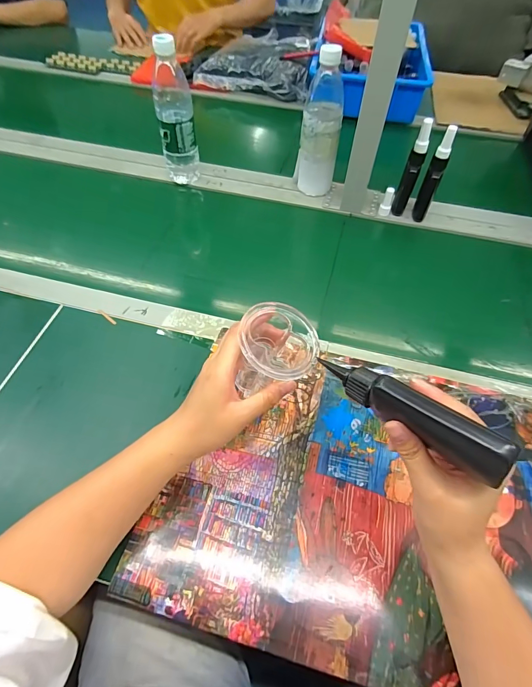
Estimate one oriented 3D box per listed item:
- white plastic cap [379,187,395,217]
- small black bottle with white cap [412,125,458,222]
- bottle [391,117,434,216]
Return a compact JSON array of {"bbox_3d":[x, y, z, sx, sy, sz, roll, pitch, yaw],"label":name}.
[{"bbox_3d":[0.221,-0.258,0.674,0.019,0.045,0.016,20,57,12],"label":"white plastic cap"},{"bbox_3d":[0.282,-0.279,0.628,0.026,0.153,0.029,20,57,12],"label":"small black bottle with white cap"},{"bbox_3d":[0.249,-0.292,0.634,0.025,0.157,0.026,20,57,12],"label":"bottle"}]

